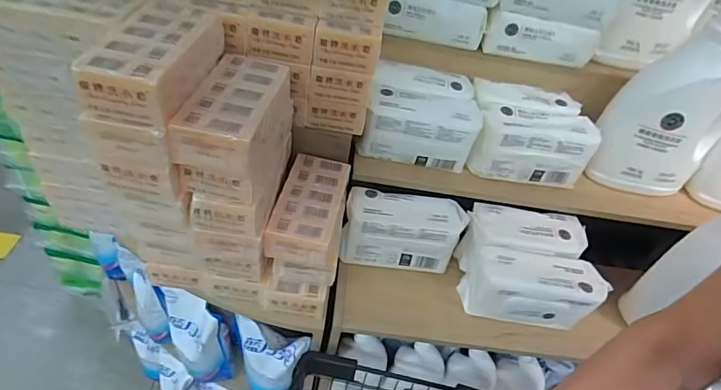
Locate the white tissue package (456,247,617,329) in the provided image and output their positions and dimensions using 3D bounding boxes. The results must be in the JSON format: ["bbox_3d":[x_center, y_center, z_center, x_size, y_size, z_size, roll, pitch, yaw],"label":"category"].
[{"bbox_3d":[0.266,0.143,0.707,0.207,0.100,0.080,8,44,-5],"label":"white tissue package"}]

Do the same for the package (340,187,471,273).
[{"bbox_3d":[0.070,0.058,0.749,0.194,0.098,0.079,8,44,-5],"label":"package"}]

